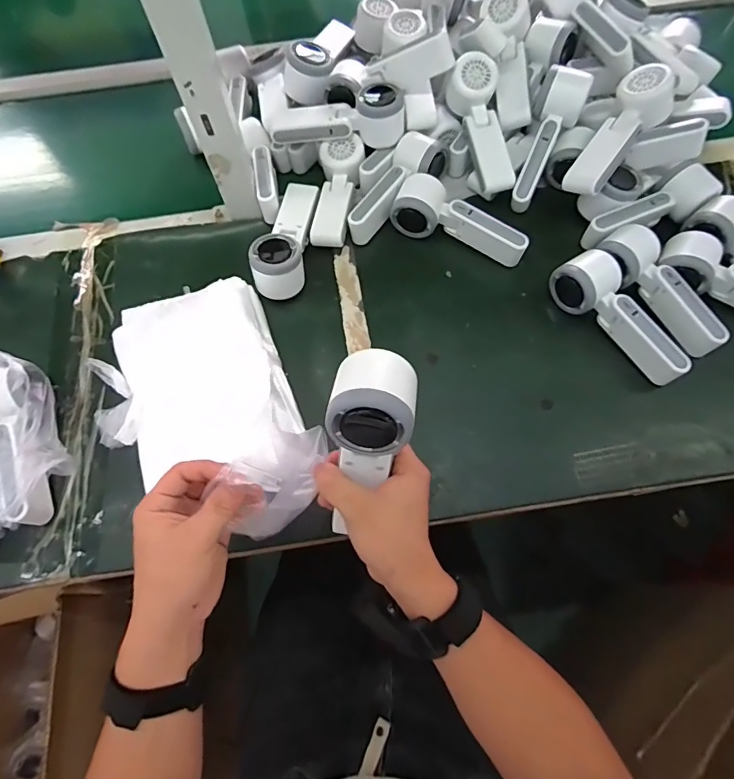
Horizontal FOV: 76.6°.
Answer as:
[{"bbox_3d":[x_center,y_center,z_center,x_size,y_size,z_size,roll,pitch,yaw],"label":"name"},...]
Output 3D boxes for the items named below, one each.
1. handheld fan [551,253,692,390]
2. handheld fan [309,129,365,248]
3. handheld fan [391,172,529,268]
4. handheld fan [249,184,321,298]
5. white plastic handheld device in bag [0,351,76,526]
[{"bbox_3d":[0.281,-0.084,0.511,0.064,0.049,0.170,-40,72,-14],"label":"handheld fan"},{"bbox_3d":[-0.036,-0.244,0.587,0.057,0.048,0.149,3,68,3],"label":"handheld fan"},{"bbox_3d":[0.115,-0.204,0.567,0.166,0.049,0.060,22,70,11],"label":"handheld fan"},{"bbox_3d":[-0.097,-0.188,0.562,0.060,0.057,0.163,4,68,3],"label":"handheld fan"},{"bbox_3d":[-0.346,0.048,0.472,0.066,0.061,0.171,-28,69,-9],"label":"white plastic handheld device in bag"}]

